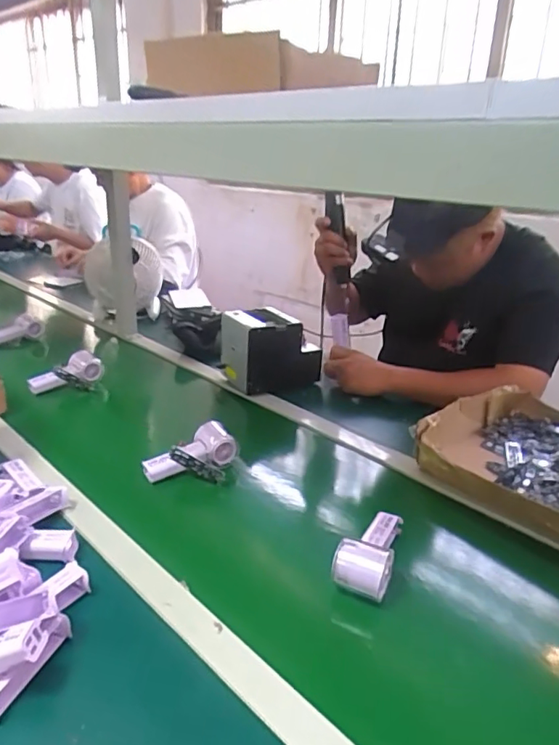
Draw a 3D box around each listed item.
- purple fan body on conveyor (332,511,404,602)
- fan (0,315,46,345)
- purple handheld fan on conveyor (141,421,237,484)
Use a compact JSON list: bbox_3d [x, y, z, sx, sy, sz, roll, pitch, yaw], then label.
[{"bbox_3d":[0.113,0.210,0.670,0.066,0.048,0.145,11,23,18],"label":"purple fan body on conveyor"},{"bbox_3d":[-0.685,-0.102,1.397,0.156,0.059,0.038,-18,25,-7],"label":"fan"},{"bbox_3d":[-0.139,0.127,0.848,0.142,0.058,0.066,-16,29,-39],"label":"purple handheld fan on conveyor"}]

